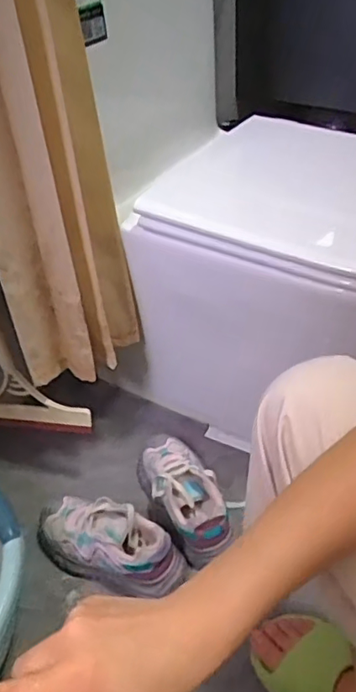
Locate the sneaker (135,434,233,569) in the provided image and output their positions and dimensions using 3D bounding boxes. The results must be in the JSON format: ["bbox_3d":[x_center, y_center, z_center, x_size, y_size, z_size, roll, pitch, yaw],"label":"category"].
[{"bbox_3d":[0.009,0.227,0.852,0.091,0.075,0.222,-20,42,-16],"label":"sneaker"}]

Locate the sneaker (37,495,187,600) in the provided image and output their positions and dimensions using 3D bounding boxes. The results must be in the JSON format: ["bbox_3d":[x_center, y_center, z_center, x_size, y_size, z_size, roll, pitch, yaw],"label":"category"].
[{"bbox_3d":[-0.103,0.286,0.805,0.228,0.087,0.087,13,44,21],"label":"sneaker"}]

